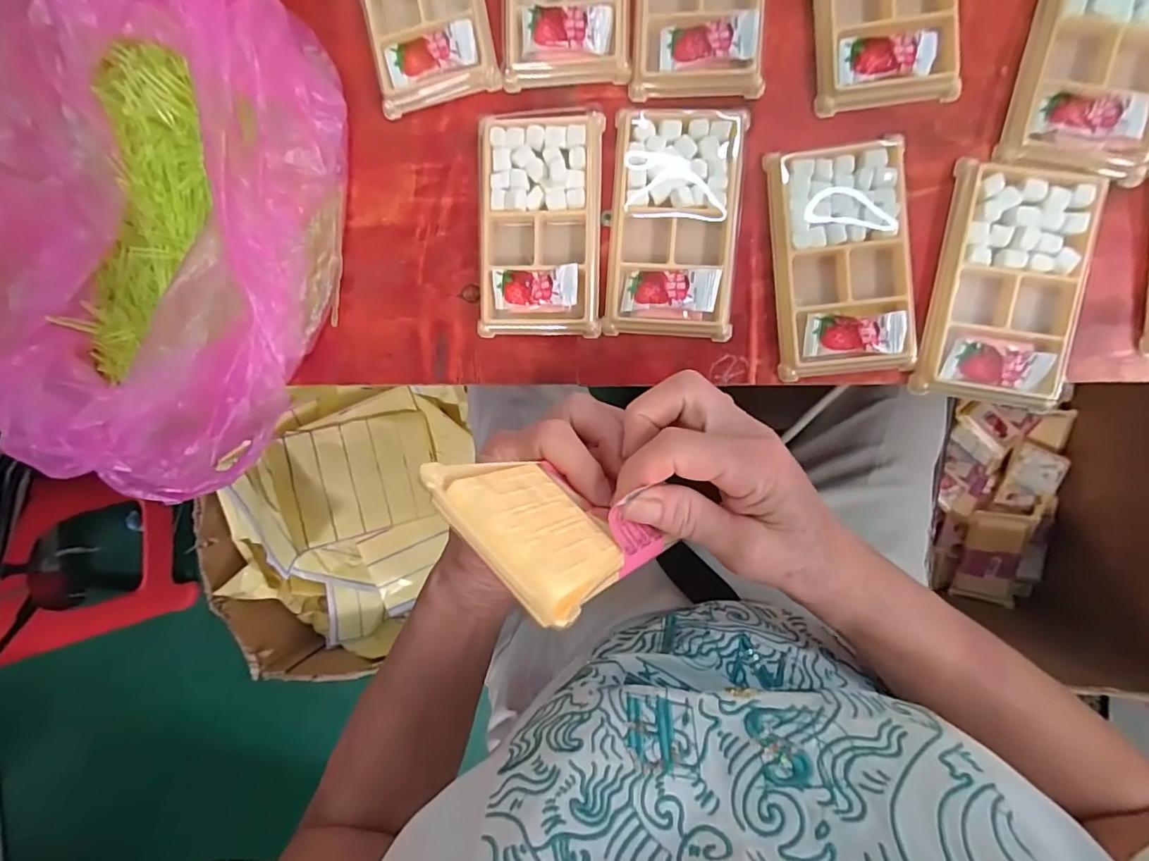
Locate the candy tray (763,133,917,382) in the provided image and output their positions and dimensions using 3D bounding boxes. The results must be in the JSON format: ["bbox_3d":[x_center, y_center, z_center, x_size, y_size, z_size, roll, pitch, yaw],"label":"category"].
[{"bbox_3d":[0.162,-0.102,0.319,0.076,0.012,0.133,-6,93,8],"label":"candy tray"}]

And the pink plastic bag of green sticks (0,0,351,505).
[{"bbox_3d":[-0.251,-0.122,0.320,0.175,0.099,0.339,6,95,7],"label":"pink plastic bag of green sticks"}]

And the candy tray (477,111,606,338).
[{"bbox_3d":[-0.022,-0.131,0.337,0.078,0.013,0.136,1,94,7],"label":"candy tray"}]

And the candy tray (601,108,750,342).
[{"bbox_3d":[0.062,-0.128,0.329,0.077,0.012,0.134,5,95,7],"label":"candy tray"}]

